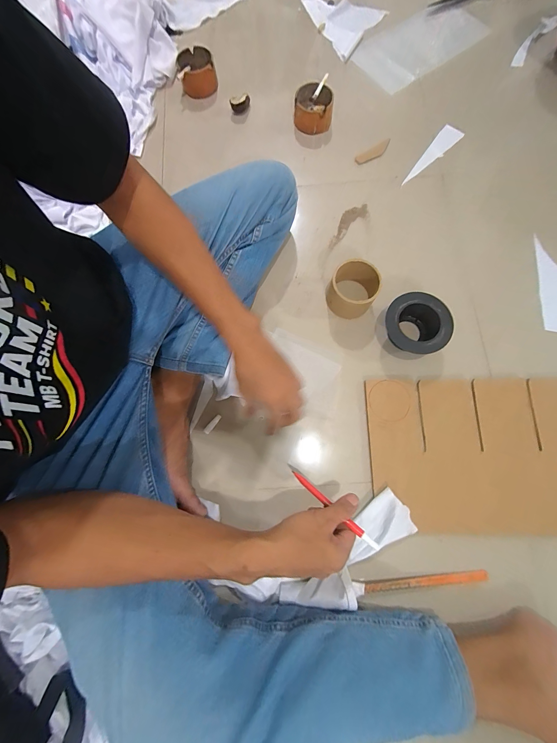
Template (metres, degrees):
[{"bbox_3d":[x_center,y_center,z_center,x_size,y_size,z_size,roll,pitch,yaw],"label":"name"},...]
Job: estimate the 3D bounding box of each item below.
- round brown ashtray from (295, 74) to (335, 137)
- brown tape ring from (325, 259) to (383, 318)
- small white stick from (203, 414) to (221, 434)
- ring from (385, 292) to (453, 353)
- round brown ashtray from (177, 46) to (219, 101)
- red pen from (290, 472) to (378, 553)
[{"bbox_3d":[0.076,-0.571,0.622,0.081,0.051,0.087,5,76,3],"label":"round brown ashtray"},{"bbox_3d":[0.134,-0.146,0.511,0.079,0.069,0.081,0,76,1],"label":"brown tape ring"},{"bbox_3d":[-0.114,0.090,0.491,0.011,0.007,0.037,35,79,9],"label":"small white stick"},{"bbox_3d":[0.237,-0.078,0.495,0.095,0.055,0.103,0,76,1],"label":"ring"},{"bbox_3d":[-0.186,-0.688,0.657,0.084,0.048,0.087,0,76,1],"label":"round brown ashtray"},{"bbox_3d":[0.071,0.178,0.370,0.134,0.009,0.009,37,79,21],"label":"red pen"}]

